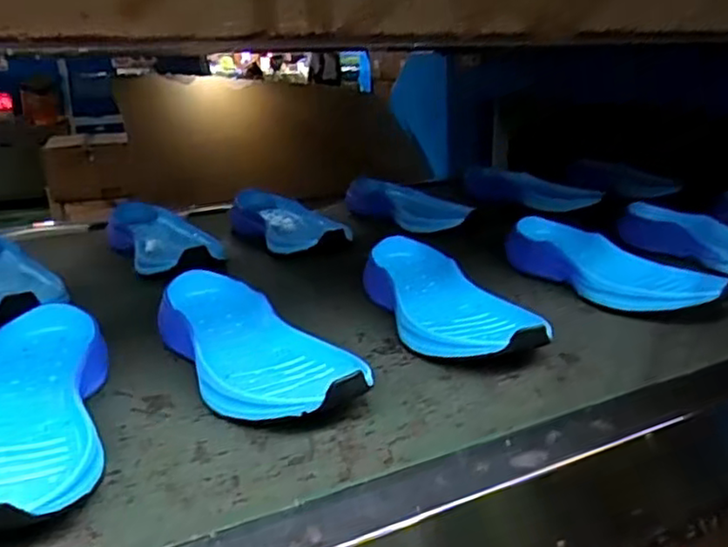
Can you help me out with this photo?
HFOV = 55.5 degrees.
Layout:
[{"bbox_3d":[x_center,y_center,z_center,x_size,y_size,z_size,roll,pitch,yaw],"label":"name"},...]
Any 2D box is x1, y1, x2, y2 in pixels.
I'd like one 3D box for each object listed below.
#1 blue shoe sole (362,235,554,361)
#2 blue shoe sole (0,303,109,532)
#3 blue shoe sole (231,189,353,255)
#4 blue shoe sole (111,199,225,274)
[{"bbox_3d":[0.066,0.023,0.574,0.091,0.044,0.235,-6,18,-15],"label":"blue shoe sole"},{"bbox_3d":[-0.203,0.082,0.406,0.090,0.051,0.214,-7,18,-17],"label":"blue shoe sole"},{"bbox_3d":[-0.093,-0.064,0.845,0.113,0.042,0.216,-8,19,-20],"label":"blue shoe sole"},{"bbox_3d":[-0.227,-0.042,0.789,0.101,0.036,0.256,-10,19,-25],"label":"blue shoe sole"}]

